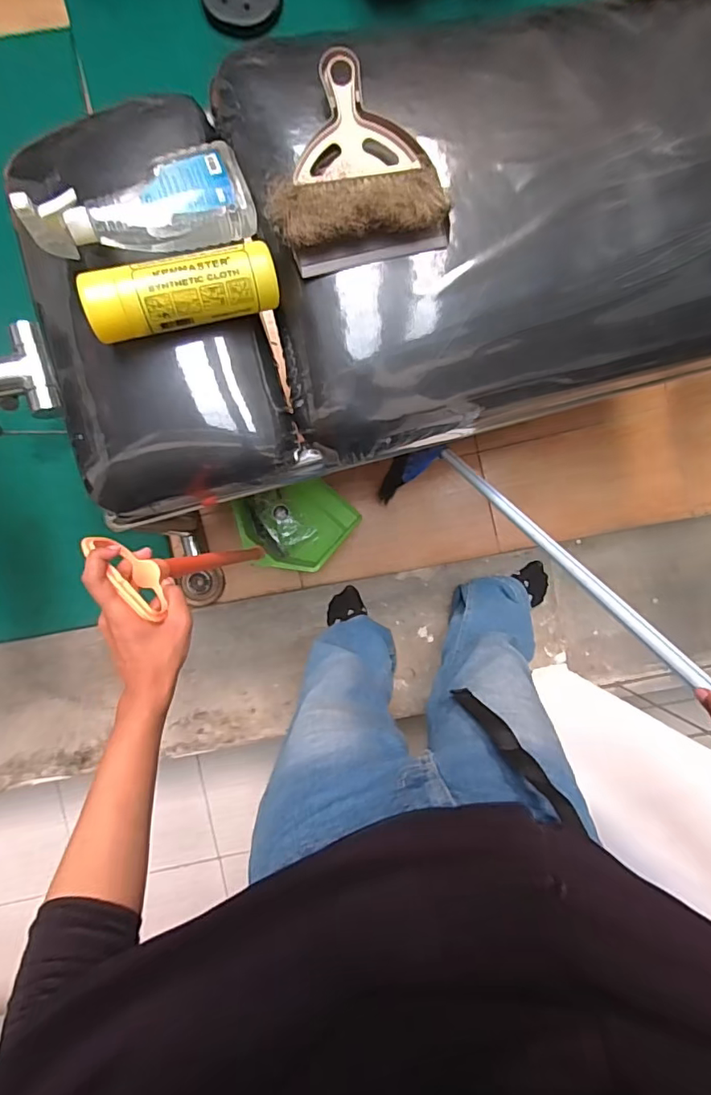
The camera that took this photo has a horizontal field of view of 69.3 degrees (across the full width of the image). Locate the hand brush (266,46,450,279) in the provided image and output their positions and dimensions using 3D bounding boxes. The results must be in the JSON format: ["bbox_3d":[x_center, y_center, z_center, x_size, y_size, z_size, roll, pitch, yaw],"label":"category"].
[{"bbox_3d":[-0.006,-0.396,0.524,0.173,0.049,0.189,-12,95,-2],"label":"hand brush"}]

